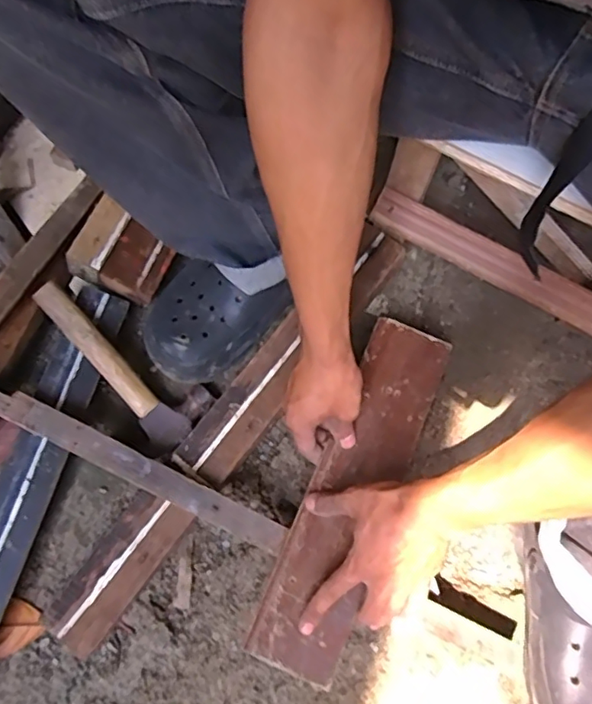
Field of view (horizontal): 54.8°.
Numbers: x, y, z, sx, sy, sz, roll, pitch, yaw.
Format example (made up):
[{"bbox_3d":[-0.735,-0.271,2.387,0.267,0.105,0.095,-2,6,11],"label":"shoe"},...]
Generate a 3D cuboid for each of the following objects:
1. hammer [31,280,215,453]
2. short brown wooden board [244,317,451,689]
[{"bbox_3d":[-0.186,0.009,0.606,0.208,0.025,0.075,45,77,-11],"label":"hammer"},{"bbox_3d":[0.060,0.127,0.559,0.088,0.011,0.347,25,70,7],"label":"short brown wooden board"}]

